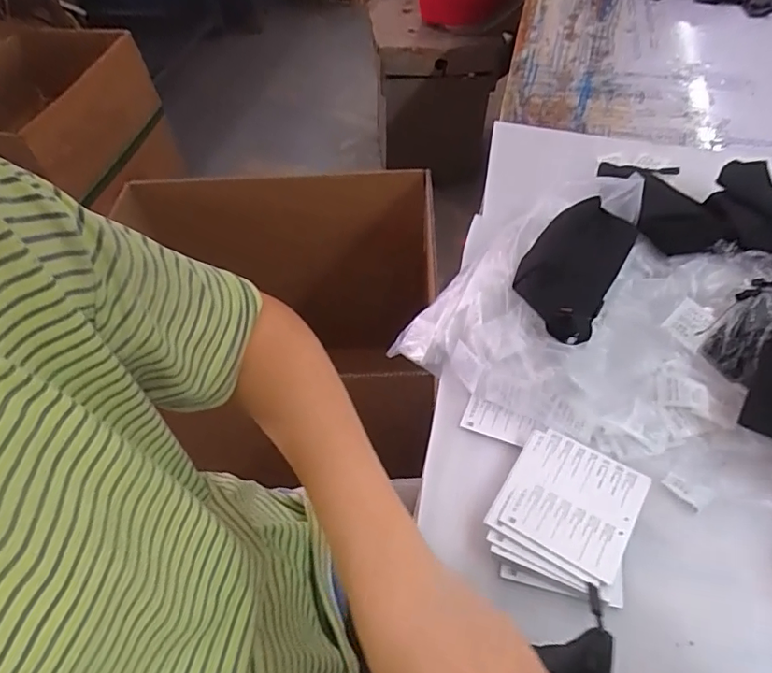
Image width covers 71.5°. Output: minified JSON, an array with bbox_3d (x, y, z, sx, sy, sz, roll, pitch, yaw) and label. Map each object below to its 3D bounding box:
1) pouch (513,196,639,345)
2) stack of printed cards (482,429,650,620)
[{"bbox_3d":[0.192,-0.081,0.544,0.086,0.042,0.187,23,57,21],"label":"pouch"},{"bbox_3d":[0.144,0.143,0.433,0.104,0.022,0.123,18,56,18],"label":"stack of printed cards"}]

